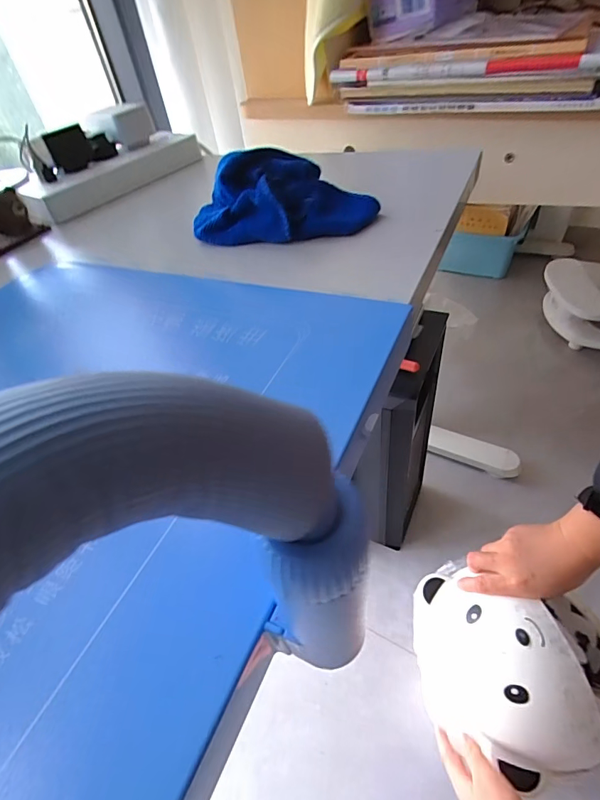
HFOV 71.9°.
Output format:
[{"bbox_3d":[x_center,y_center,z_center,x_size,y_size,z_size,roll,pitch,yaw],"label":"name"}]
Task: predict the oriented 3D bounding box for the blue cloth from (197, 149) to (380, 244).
[{"bbox_3d":[-0.014,-0.166,0.330,0.145,0.052,0.076,9,48,18],"label":"blue cloth"}]

